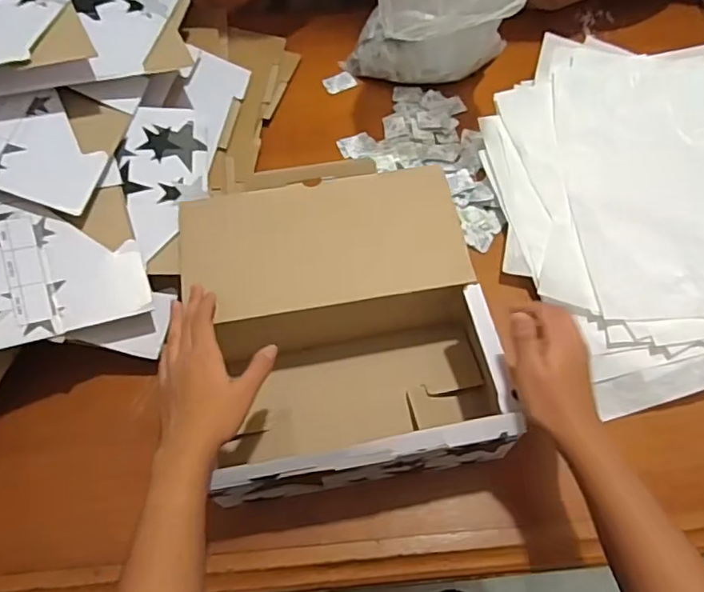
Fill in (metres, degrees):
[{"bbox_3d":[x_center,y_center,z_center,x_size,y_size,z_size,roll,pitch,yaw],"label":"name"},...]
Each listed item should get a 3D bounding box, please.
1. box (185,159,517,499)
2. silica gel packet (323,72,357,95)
[{"bbox_3d":[-0.013,0.035,0.590,0.268,0.111,0.287,-10,63,-3],"label":"box"},{"bbox_3d":[-0.018,-0.293,0.807,0.041,0.006,0.033,-25,65,-11],"label":"silica gel packet"}]

